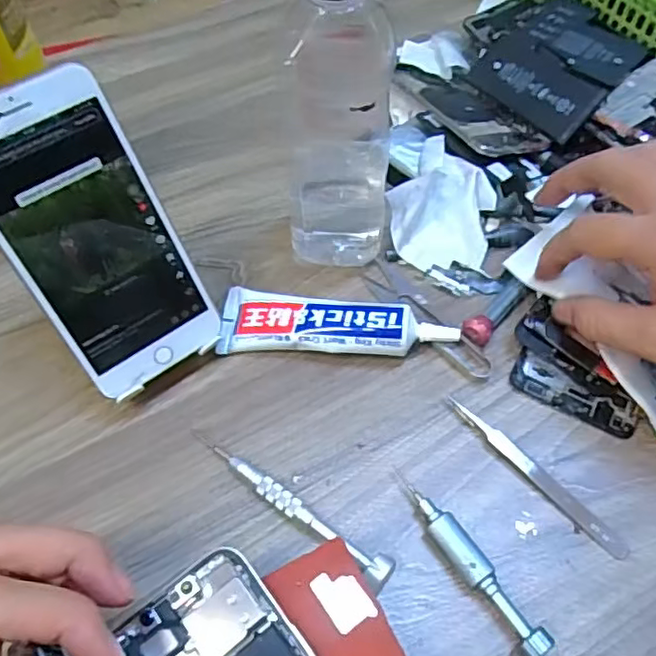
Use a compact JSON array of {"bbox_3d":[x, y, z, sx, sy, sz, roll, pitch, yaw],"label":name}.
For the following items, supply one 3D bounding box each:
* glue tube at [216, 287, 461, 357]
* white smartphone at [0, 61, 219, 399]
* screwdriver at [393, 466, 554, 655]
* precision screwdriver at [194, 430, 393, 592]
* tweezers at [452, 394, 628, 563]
[{"bbox_3d":[0.005,-0.003,0.365,0.135,0.025,0.040,5,59,4],"label":"glue tube"},{"bbox_3d":[-0.115,-0.040,0.306,0.070,0.154,0.004,-34,32,-21],"label":"white smartphone"},{"bbox_3d":[0.068,0.111,0.302,0.016,0.018,0.100,-32,63,-17],"label":"screwdriver"},{"bbox_3d":[-0.019,0.087,0.317,0.124,0.018,0.015,35,65,20],"label":"precision screwdriver"},{"bbox_3d":[0.109,0.076,0.330,0.010,0.004,0.114,-37,65,-19],"label":"tweezers"}]

